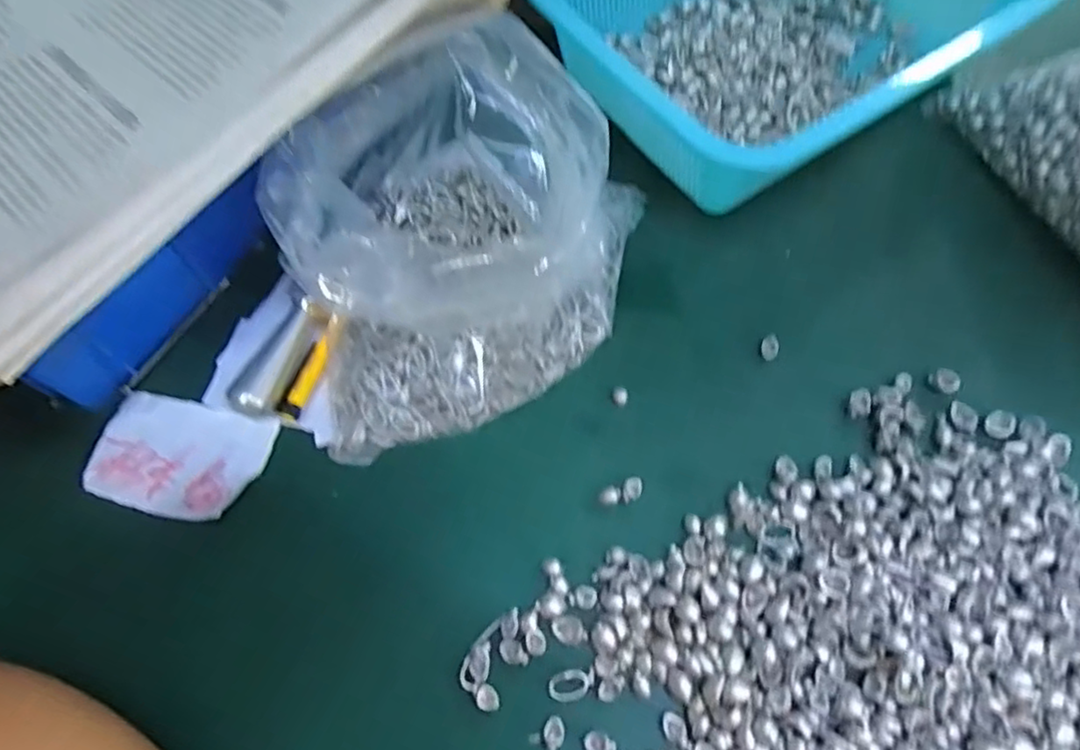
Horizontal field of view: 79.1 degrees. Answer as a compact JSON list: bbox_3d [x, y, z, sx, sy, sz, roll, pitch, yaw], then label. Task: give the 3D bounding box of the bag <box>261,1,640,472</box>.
[{"bbox_3d":[-0.030,-0.069,0.303,0.168,0.098,0.152,-16,65,-6],"label":"bag"}]

